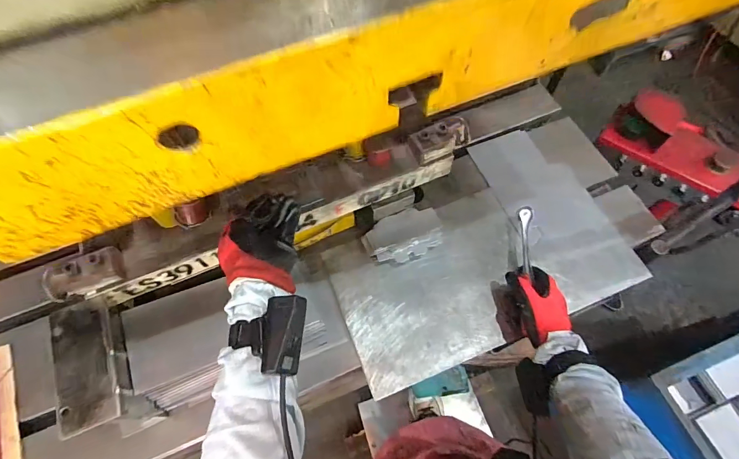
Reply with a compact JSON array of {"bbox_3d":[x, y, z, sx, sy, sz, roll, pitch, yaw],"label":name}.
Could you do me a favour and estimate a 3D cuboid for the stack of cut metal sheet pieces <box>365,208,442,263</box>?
[{"bbox_3d":[0.058,0.016,0.673,0.132,0.045,0.077,-19,64,-7],"label":"stack of cut metal sheet pieces"}]

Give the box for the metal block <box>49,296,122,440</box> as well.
[{"bbox_3d":[-0.365,0.165,0.499,0.068,0.028,0.170,-23,65,-9],"label":"metal block"}]

